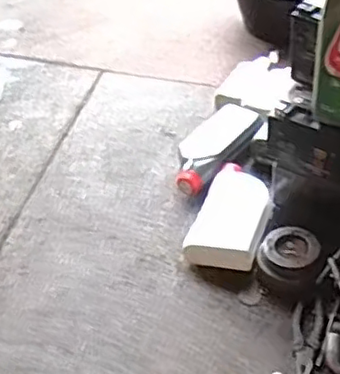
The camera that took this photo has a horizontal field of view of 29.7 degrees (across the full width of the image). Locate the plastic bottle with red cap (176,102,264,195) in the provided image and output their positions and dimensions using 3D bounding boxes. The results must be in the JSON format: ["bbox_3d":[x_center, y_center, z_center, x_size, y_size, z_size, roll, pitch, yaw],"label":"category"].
[{"bbox_3d":[0.083,-0.076,1.233,0.084,0.068,0.227,28,51,33],"label":"plastic bottle with red cap"}]

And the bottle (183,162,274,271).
[{"bbox_3d":[0.111,0.054,1.108,0.124,0.064,0.215,9,43,17],"label":"bottle"}]

